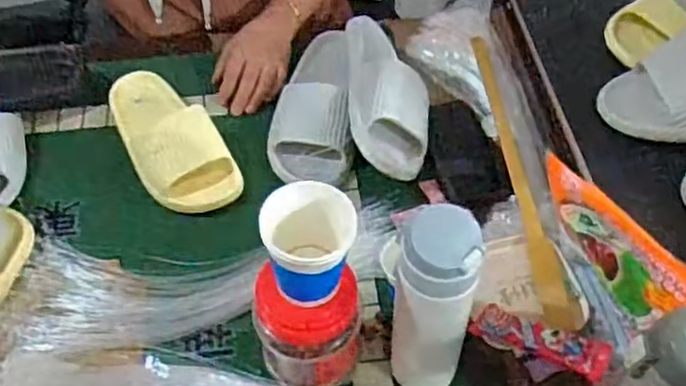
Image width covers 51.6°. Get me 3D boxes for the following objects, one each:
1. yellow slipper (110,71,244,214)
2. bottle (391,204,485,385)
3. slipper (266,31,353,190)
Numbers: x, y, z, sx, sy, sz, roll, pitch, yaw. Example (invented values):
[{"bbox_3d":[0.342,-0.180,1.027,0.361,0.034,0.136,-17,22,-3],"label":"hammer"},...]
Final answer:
[{"bbox_3d":[-0.214,-0.069,0.873,0.100,0.063,0.227,-28,57,-18],"label":"yellow slipper"},{"bbox_3d":[0.072,0.098,0.593,0.066,0.209,0.062,-1,53,2],"label":"bottle"},{"bbox_3d":[-0.043,-0.117,0.878,0.102,0.065,0.234,-3,53,0],"label":"slipper"}]

